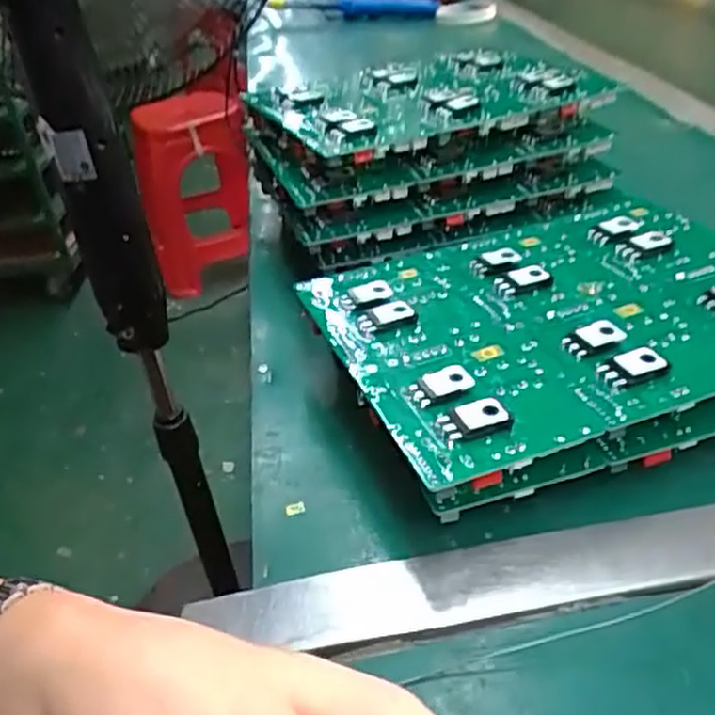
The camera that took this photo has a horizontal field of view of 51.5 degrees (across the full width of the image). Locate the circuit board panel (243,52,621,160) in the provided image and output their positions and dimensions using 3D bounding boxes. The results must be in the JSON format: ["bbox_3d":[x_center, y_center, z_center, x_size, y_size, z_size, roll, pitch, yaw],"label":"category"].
[{"bbox_3d":[0.049,-0.185,0.514,0.214,0.019,0.165,-20,37,-18],"label":"circuit board panel"}]

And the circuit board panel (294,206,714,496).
[{"bbox_3d":[0.095,-0.025,0.347,0.208,0.010,0.162,-17,36,-14],"label":"circuit board panel"}]

